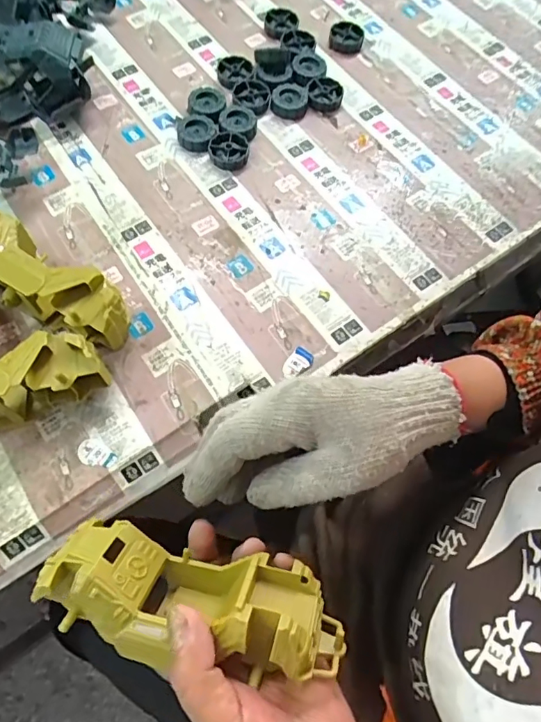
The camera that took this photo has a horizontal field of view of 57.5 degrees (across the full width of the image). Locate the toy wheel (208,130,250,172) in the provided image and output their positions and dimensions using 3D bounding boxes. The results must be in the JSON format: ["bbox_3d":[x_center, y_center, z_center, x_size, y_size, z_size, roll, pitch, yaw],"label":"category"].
[{"bbox_3d":[-0.041,-0.204,0.482,0.039,0.013,0.040,1,68,-2],"label":"toy wheel"}]

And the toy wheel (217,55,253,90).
[{"bbox_3d":[-0.038,-0.309,0.528,0.037,0.016,0.040,1,68,-2],"label":"toy wheel"}]

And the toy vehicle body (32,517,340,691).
[{"bbox_3d":[-0.043,0.140,0.284,0.169,0.063,0.065,10,68,5],"label":"toy vehicle body"}]

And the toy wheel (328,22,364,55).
[{"bbox_3d":[0.081,-0.346,0.527,0.036,0.015,0.038,1,68,-2],"label":"toy wheel"}]

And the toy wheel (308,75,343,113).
[{"bbox_3d":[0.056,-0.273,0.508,0.035,0.018,0.033,1,68,-2],"label":"toy wheel"}]

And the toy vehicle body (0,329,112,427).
[{"bbox_3d":[-0.208,0.021,0.363,0.170,0.058,0.050,-9,69,-6],"label":"toy vehicle body"}]

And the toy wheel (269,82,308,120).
[{"bbox_3d":[0.021,-0.274,0.517,0.036,0.015,0.039,1,68,-2],"label":"toy wheel"}]

